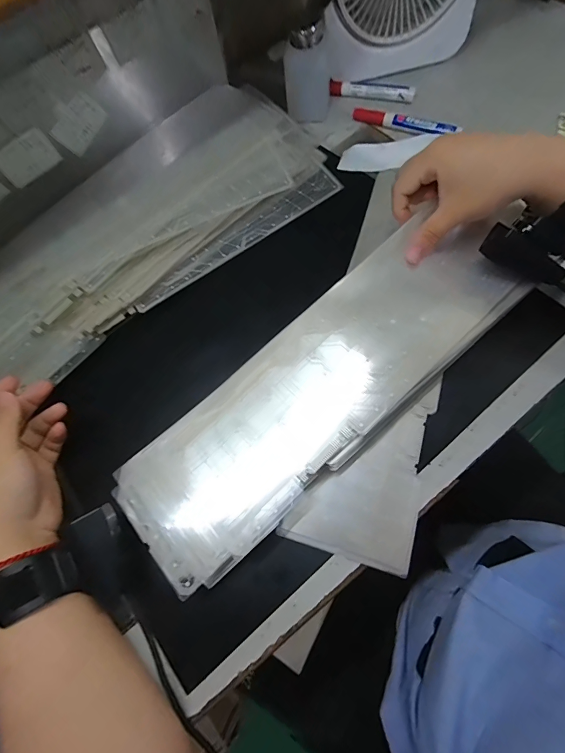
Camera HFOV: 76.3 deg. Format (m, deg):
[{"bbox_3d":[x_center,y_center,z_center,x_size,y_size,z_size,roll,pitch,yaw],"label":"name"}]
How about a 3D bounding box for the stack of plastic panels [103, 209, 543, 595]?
[{"bbox_3d":[0.041,0.002,0.327,0.412,0.026,0.127,-41,77,-7],"label":"stack of plastic panels"}]

